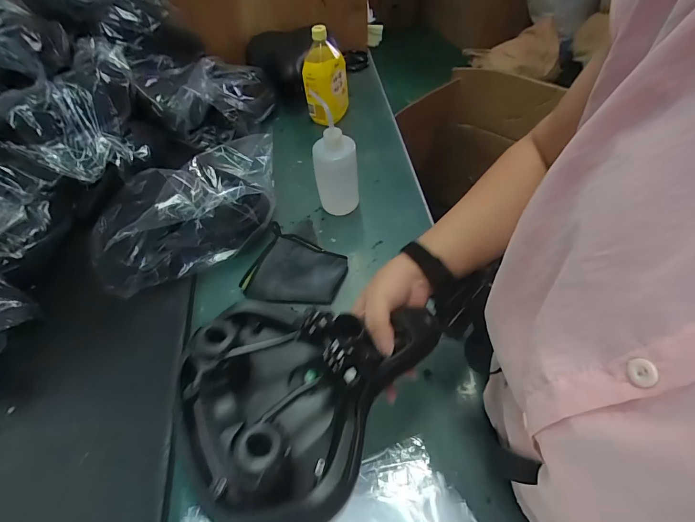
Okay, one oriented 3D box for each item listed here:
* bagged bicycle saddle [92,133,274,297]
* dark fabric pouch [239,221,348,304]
[{"bbox_3d":[-0.254,-0.086,0.637,0.168,0.110,0.377,32,63,24],"label":"bagged bicycle saddle"},{"bbox_3d":[-0.089,0.014,0.616,0.161,0.049,0.134,13,56,14],"label":"dark fabric pouch"}]

